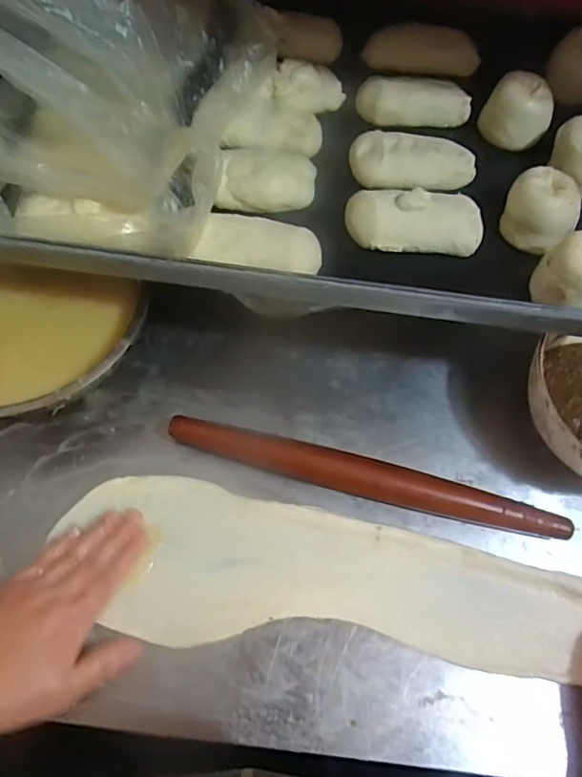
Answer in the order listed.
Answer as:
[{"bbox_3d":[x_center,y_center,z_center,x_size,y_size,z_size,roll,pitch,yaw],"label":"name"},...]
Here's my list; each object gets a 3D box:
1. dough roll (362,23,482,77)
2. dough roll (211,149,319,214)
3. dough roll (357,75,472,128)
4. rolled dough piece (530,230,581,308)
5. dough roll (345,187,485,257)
[{"bbox_3d":[0.135,-0.349,0.556,0.117,0.031,0.039,3,63,-2],"label":"dough roll"},{"bbox_3d":[-0.020,-0.176,0.453,0.080,0.027,0.049,3,63,-1],"label":"dough roll"},{"bbox_3d":[0.119,-0.269,0.507,0.105,0.031,0.037,1,63,-3],"label":"dough roll"},{"bbox_3d":[0.219,-0.085,0.408,0.057,0.044,0.045,40,68,16],"label":"rolled dough piece"},{"bbox_3d":[0.102,-0.136,0.439,0.108,0.027,0.045,5,63,-1],"label":"dough roll"}]

